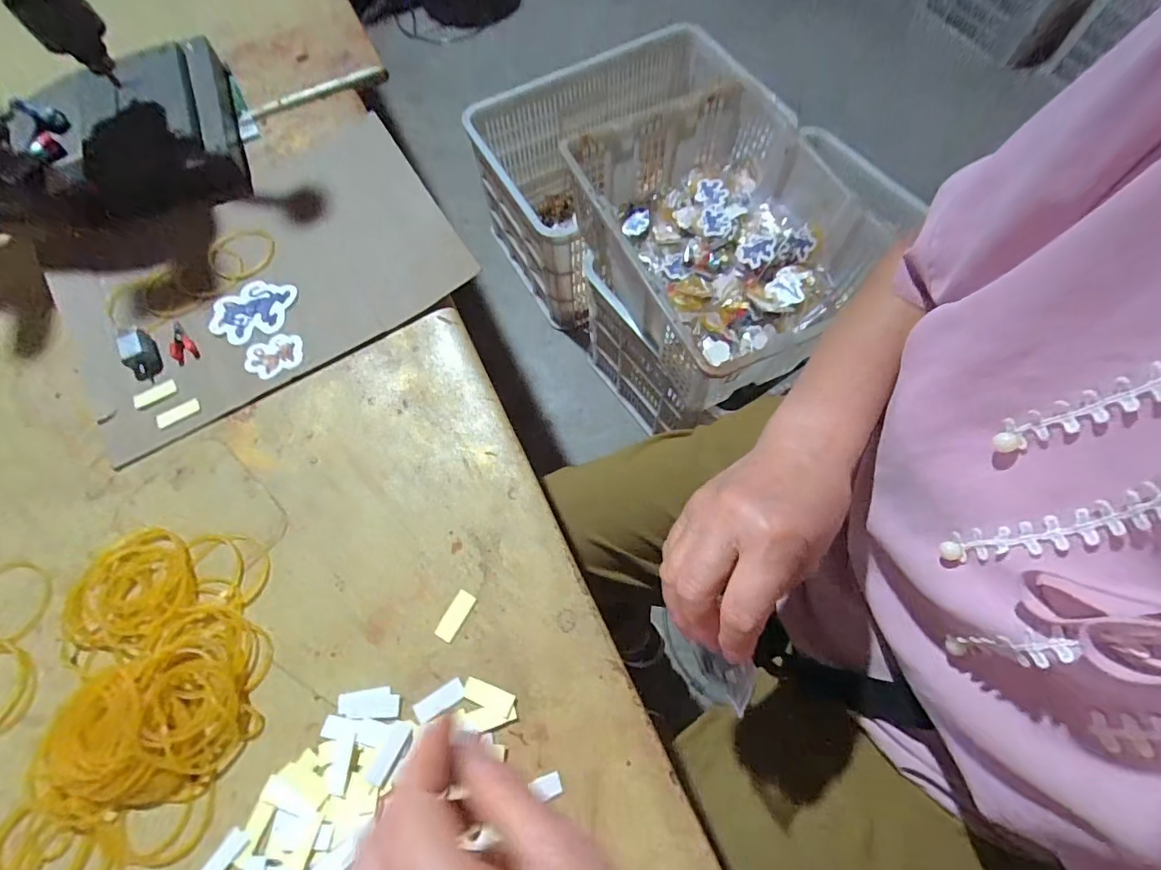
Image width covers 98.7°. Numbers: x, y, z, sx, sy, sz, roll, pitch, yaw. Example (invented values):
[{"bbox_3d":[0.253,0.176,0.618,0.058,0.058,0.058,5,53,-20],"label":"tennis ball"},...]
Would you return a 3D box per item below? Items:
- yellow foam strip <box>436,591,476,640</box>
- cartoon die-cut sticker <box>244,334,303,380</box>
[{"bbox_3d":[-0.073,0.104,0.288,0.012,0.004,0.028,28,73,13],"label":"yellow foam strip"},{"bbox_3d":[-0.217,-0.056,0.353,0.039,0.004,0.030,-26,70,-7],"label":"cartoon die-cut sticker"}]

